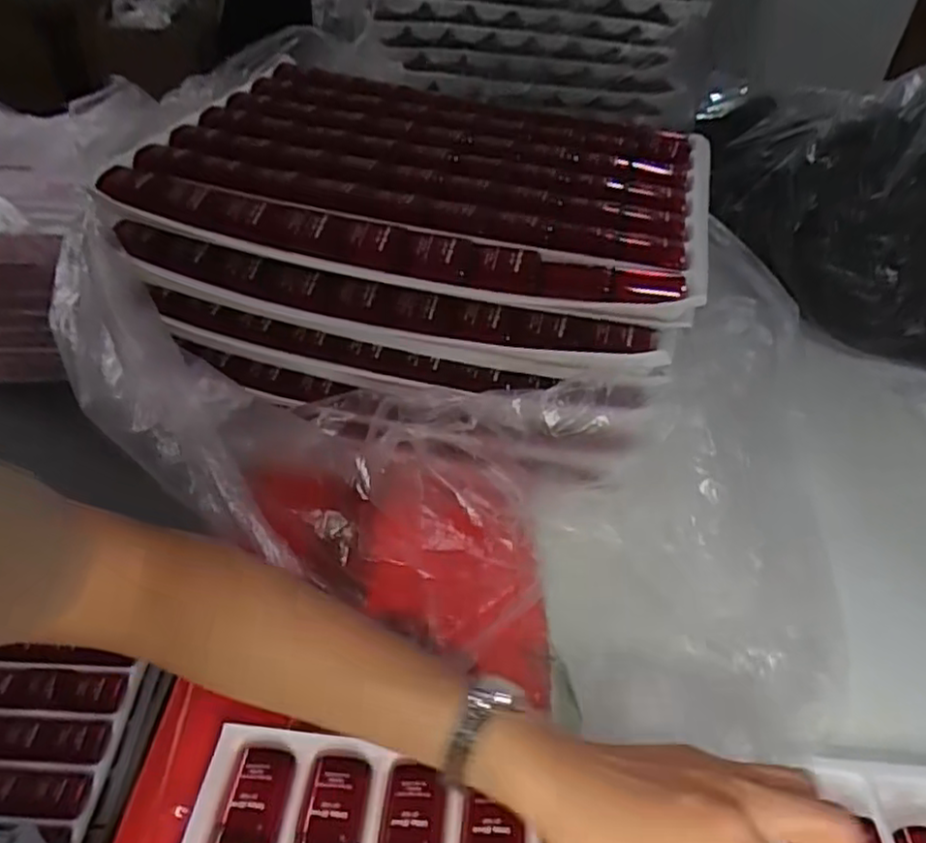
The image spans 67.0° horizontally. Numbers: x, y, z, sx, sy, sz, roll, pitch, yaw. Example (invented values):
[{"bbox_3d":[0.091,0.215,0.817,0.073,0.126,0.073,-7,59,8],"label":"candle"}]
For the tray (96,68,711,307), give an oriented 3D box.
[{"bbox_3d":[-0.019,-0.187,0.509,0.379,0.026,0.284,12,44,10],"label":"tray"}]

